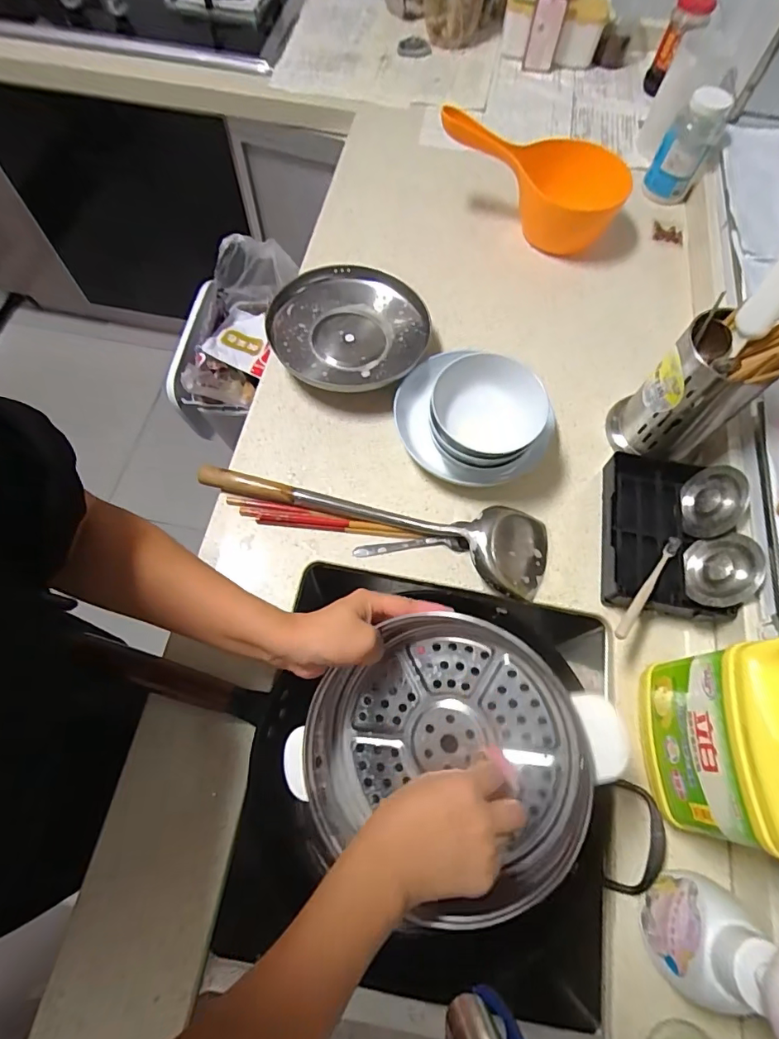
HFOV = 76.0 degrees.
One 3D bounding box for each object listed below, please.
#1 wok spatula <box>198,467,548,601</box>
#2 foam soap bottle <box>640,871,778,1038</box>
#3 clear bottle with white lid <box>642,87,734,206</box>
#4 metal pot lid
[{"bbox_3d":[-0.016,-0.013,0.582,0.413,0.034,0.099,16,67,5],"label":"wok spatula"},{"bbox_3d":[0.258,0.323,0.367,0.078,0.155,0.072,1,67,-2],"label":"foam soap bottle"},{"bbox_3d":[0.466,-0.581,0.790,0.077,0.143,0.063,30,69,10],"label":"clear bottle with white lid"},{"bbox_3d":[-0.054,-0.246,0.668,0.196,0.055,0.207,1,67,-2],"label":"metal pot lid"}]

